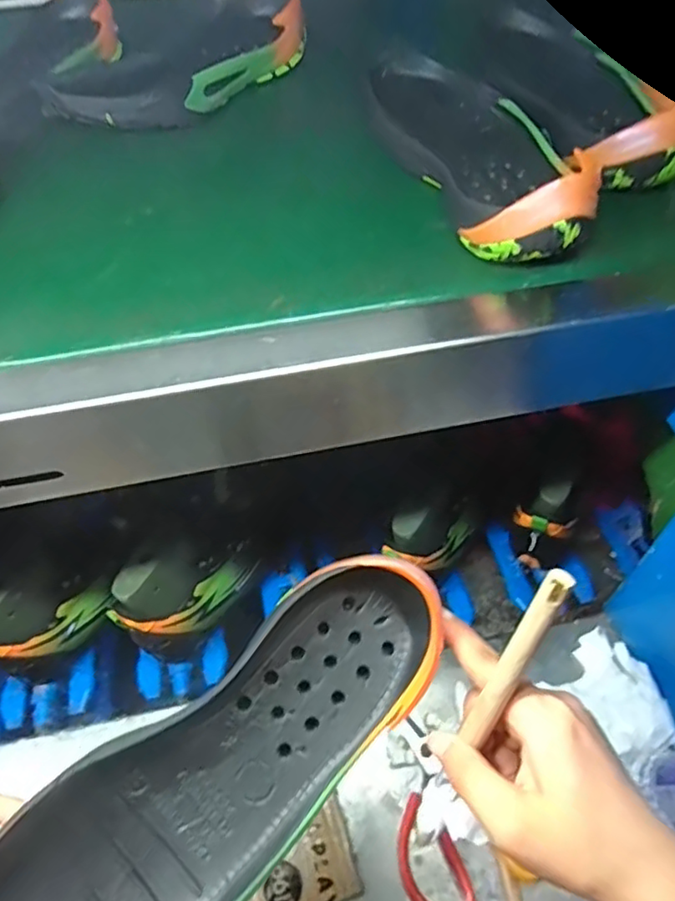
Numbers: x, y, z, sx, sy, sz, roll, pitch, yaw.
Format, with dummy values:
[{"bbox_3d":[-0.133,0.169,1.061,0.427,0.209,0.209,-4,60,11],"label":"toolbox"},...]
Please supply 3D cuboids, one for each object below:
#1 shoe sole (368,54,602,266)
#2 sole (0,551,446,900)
[{"bbox_3d":[0.103,-0.241,0.446,0.099,0.063,0.280,-16,53,-11],"label":"shoe sole"},{"bbox_3d":[-0.062,0.157,0.291,0.271,0.045,0.093,-39,65,-12],"label":"sole"}]

